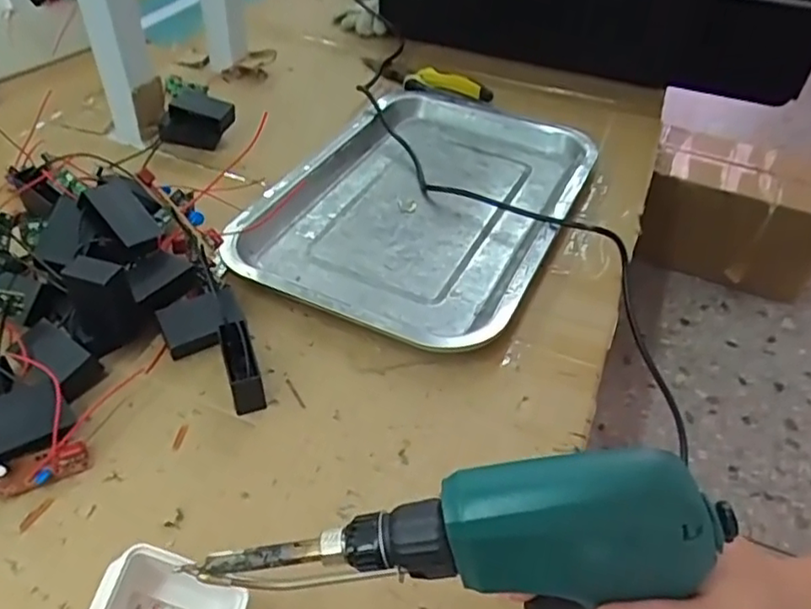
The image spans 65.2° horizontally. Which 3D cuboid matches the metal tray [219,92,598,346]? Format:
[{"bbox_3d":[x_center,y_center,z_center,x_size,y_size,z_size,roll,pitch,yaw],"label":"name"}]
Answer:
[{"bbox_3d":[0.018,-0.083,0.496,0.202,0.020,0.298,21,47,17],"label":"metal tray"}]

